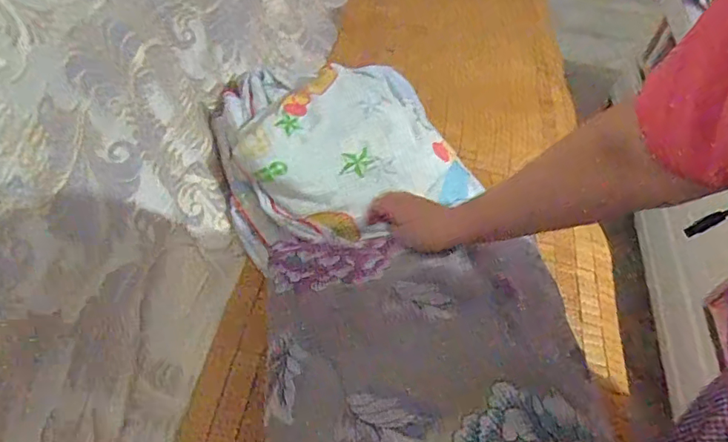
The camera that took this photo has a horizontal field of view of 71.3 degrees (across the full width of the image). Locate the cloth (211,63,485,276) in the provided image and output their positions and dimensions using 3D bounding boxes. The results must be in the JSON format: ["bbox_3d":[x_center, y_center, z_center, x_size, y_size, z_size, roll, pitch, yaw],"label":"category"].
[{"bbox_3d":[-0.042,-0.114,0.808,0.359,0.123,0.373,-14,52,-18],"label":"cloth"}]

